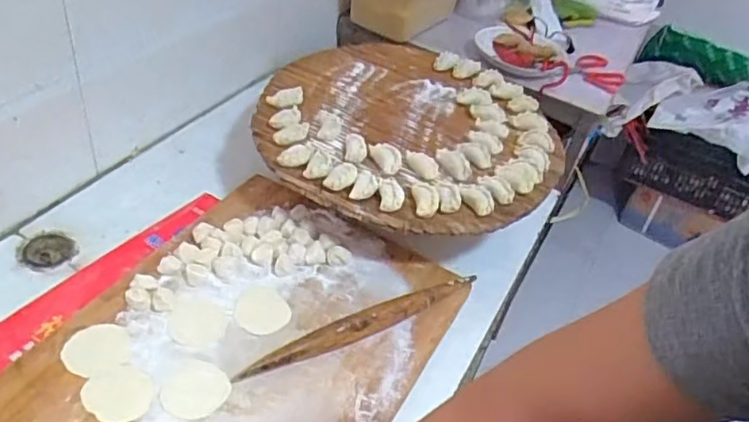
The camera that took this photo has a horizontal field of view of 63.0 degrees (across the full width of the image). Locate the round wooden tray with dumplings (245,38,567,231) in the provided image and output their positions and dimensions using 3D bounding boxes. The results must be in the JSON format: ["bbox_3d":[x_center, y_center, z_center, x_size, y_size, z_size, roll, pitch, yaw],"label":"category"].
[{"bbox_3d":[0.052,-0.142,0.945,0.461,0.042,0.448,6,42,-5],"label":"round wooden tray with dumplings"}]

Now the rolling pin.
[{"bbox_3d":[-0.007,0.136,0.747,0.332,0.030,0.023,-17,48,-28],"label":"rolling pin"}]

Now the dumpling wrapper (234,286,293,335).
[{"bbox_3d":[-0.142,0.120,0.757,0.064,0.010,0.071,-19,49,-29],"label":"dumpling wrapper"}]

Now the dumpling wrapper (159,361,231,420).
[{"bbox_3d":[-0.194,0.193,0.663,0.068,0.004,0.066,6,42,-5],"label":"dumpling wrapper"}]

